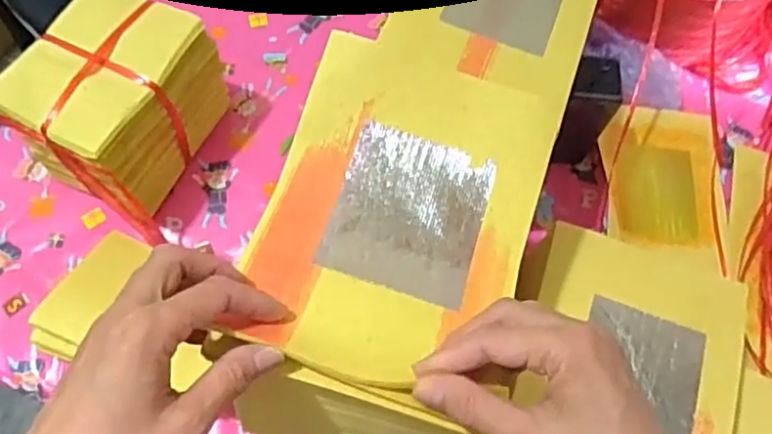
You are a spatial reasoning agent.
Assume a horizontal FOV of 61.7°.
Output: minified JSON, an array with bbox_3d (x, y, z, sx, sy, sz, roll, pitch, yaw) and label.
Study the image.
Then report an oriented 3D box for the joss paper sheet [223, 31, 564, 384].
[{"bbox_3d":[0.009,-0.005,0.398,0.160,0.035,0.210,19,68,5],"label":"joss paper sheet"}]

